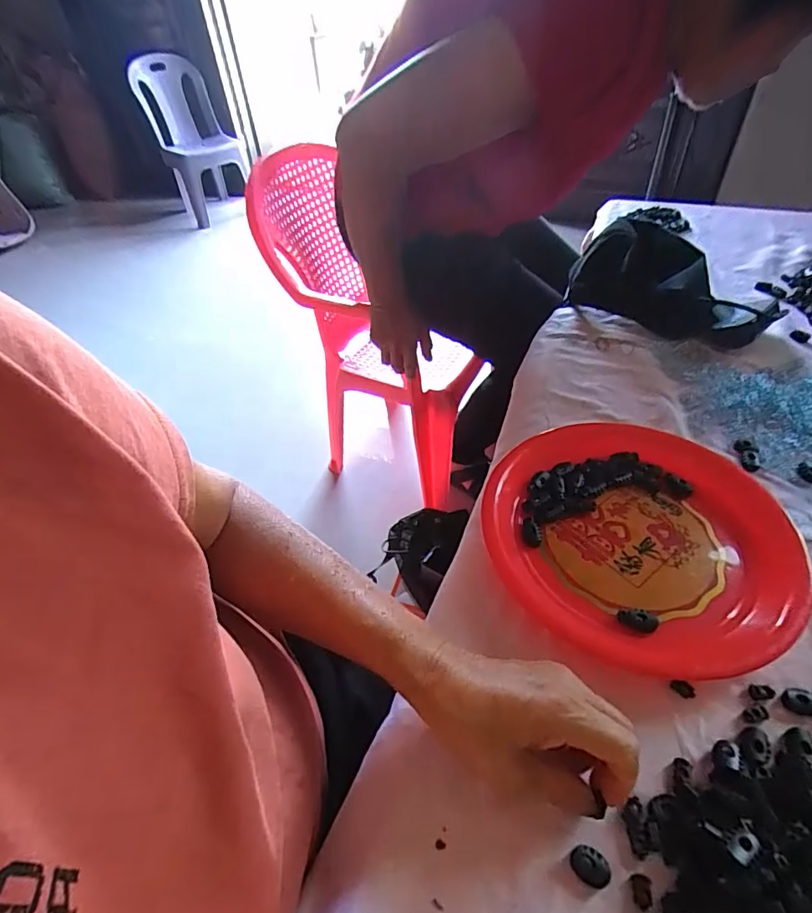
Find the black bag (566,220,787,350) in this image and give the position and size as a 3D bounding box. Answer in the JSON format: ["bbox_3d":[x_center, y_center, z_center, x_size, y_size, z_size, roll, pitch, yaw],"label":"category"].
[{"bbox_3d":[0.365,-0.246,0.677,0.268,0.106,0.132,32,56,31],"label":"black bag"}]

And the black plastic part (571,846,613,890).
[{"bbox_3d":[0.109,0.242,0.290,0.022,0.005,0.017,25,53,28],"label":"black plastic part"}]

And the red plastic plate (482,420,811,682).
[{"bbox_3d":[0.217,0.064,0.443,0.274,0.024,0.254,-4,45,4],"label":"red plastic plate"}]

